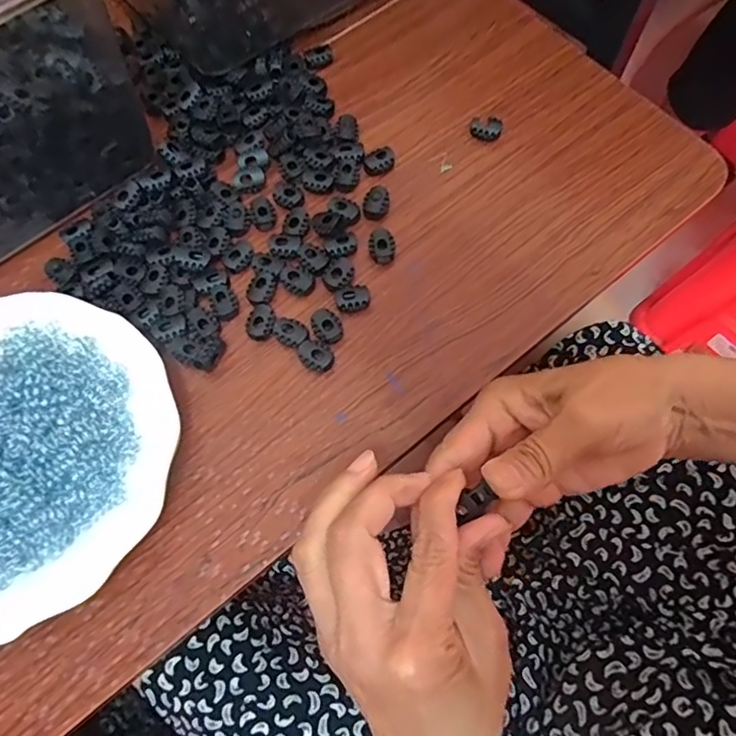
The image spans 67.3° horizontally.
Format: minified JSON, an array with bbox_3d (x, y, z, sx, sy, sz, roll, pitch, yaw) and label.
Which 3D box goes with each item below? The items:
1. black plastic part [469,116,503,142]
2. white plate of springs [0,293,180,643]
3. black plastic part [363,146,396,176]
[{"bbox_3d":[0.085,-0.172,0.398,0.022,0.009,0.016,-2,68,-2],"label":"black plastic part"},{"bbox_3d":[-0.198,0.044,0.303,0.173,0.029,0.177,0,68,-1],"label":"white plate of springs"},{"bbox_3d":[0.008,-0.146,0.392,0.023,0.010,0.016,-29,72,-12],"label":"black plastic part"}]

